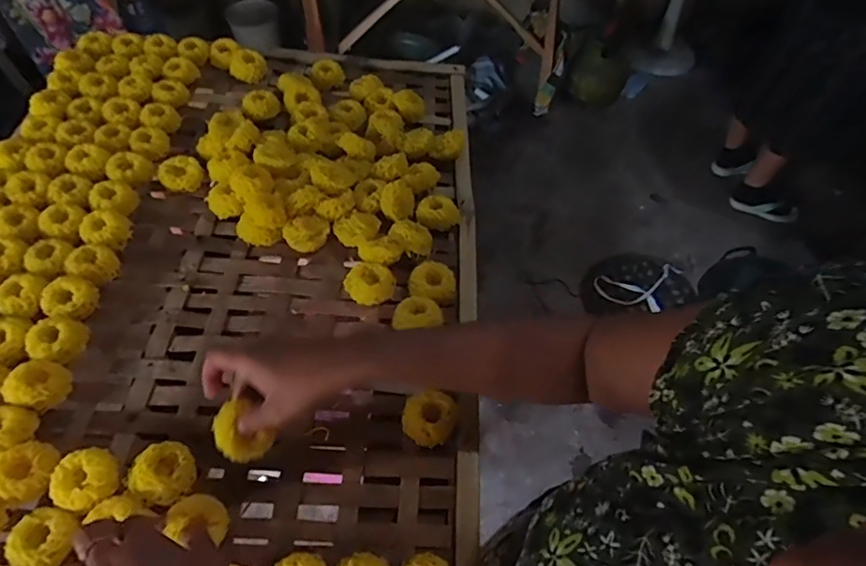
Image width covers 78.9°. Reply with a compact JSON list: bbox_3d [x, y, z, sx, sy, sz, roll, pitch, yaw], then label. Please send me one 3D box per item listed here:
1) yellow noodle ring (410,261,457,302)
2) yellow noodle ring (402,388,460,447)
[{"bbox_3d":[0.000,-0.002,0.588,0.053,0.022,0.047,2,55,-2],"label":"yellow noodle ring"},{"bbox_3d":[-0.003,0.130,0.501,0.051,0.023,0.045,4,55,-1],"label":"yellow noodle ring"}]

